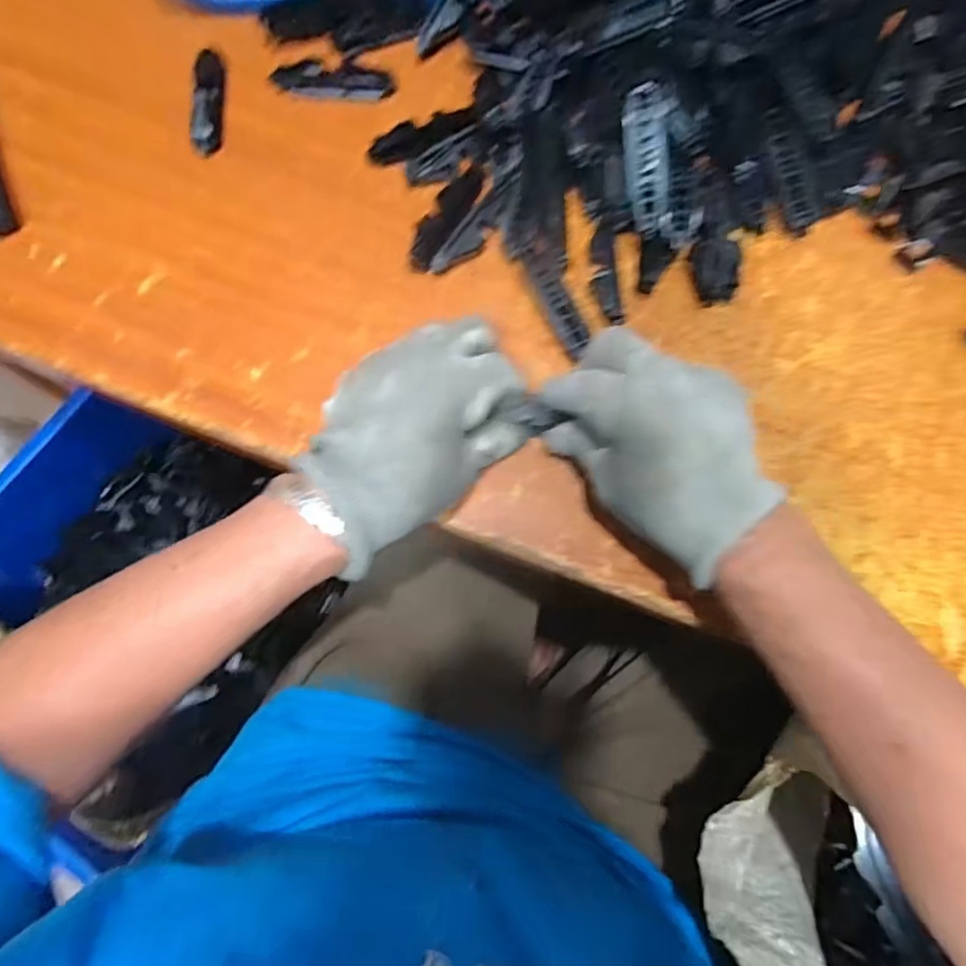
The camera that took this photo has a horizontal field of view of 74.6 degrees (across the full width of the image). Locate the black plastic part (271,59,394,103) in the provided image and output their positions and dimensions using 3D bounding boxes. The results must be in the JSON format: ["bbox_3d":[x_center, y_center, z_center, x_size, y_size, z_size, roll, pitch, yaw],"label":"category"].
[{"bbox_3d":[-0.099,-0.266,0.419,0.077,0.013,0.017,1,77,-1],"label":"black plastic part"}]

